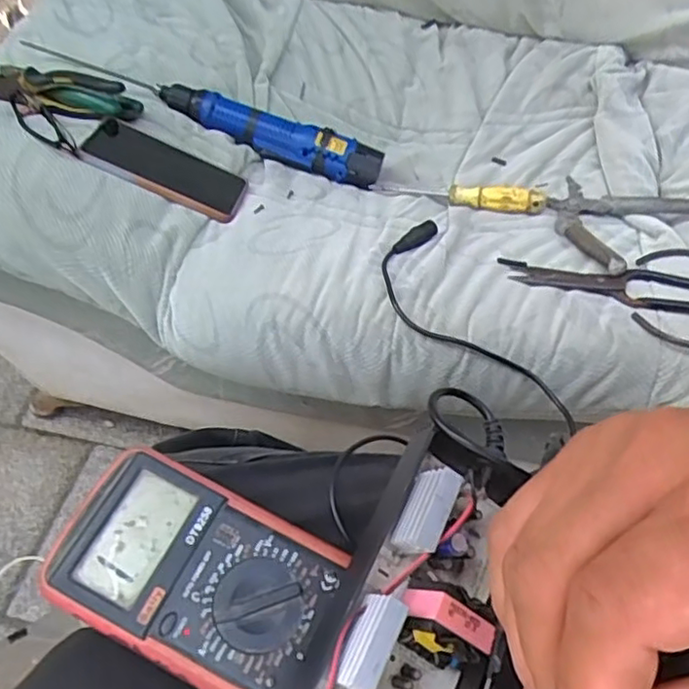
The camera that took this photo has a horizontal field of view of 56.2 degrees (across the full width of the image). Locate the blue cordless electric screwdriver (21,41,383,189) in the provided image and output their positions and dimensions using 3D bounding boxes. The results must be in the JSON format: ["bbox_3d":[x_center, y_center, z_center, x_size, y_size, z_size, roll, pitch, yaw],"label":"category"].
[{"bbox_3d":[-0.156,-0.270,0.746,0.406,0.044,0.040,20,51,-3],"label":"blue cordless electric screwdriver"}]

